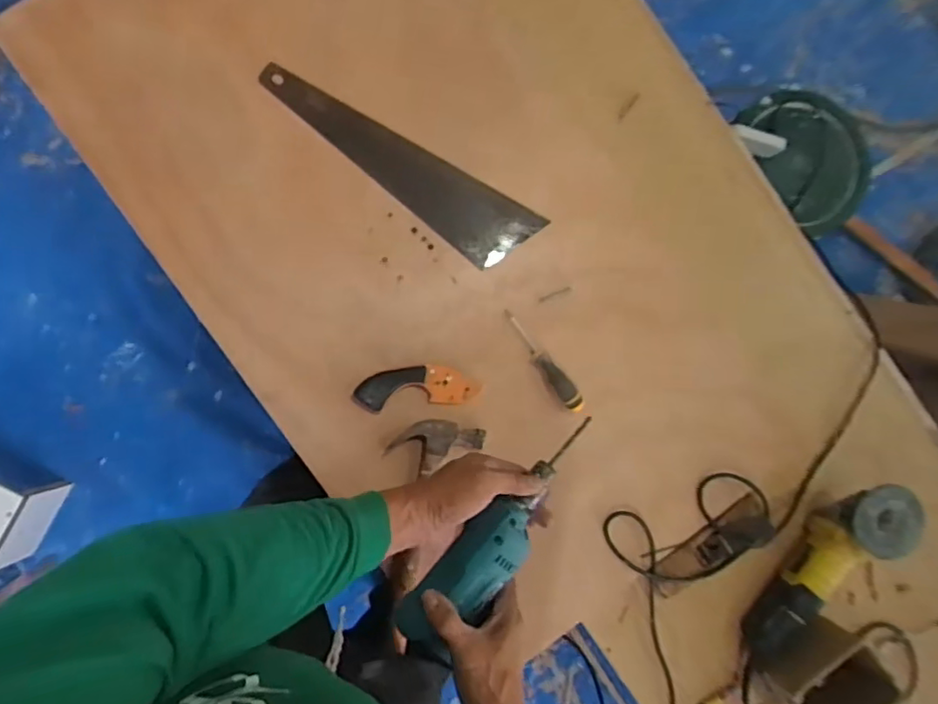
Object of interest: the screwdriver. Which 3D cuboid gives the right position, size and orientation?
[{"bbox_3d":[0.102,0.012,0.842,0.024,0.021,0.166,-36,80,-6],"label":"screwdriver"}]

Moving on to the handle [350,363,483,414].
[{"bbox_3d":[-0.072,0.048,0.831,0.166,0.018,0.056,-7,89,-6],"label":"handle"}]

